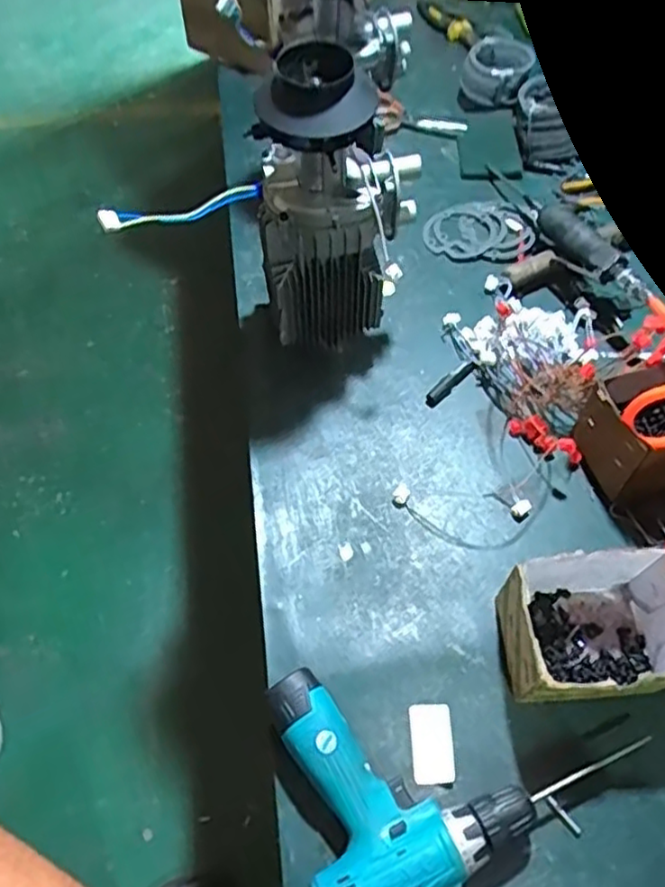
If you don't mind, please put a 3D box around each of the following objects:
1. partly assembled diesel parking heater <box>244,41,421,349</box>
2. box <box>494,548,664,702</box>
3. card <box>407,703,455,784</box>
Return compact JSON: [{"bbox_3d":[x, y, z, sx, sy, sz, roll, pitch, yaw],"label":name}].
[{"bbox_3d":[-0.001,-0.230,0.702,0.158,0.302,0.104,9,59,4],"label":"partly assembled diesel parking heater"},{"bbox_3d":[0.232,0.168,0.606,0.143,0.103,0.120,-1,59,-2],"label":"box"},{"bbox_3d":[0.089,0.268,0.603,0.038,0.004,0.066,-1,59,-2],"label":"card"}]

